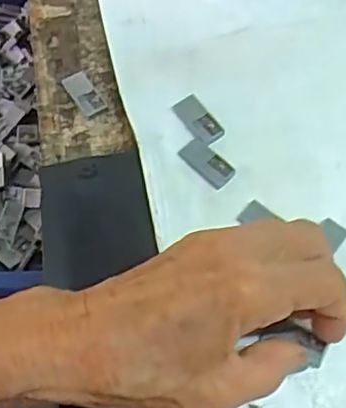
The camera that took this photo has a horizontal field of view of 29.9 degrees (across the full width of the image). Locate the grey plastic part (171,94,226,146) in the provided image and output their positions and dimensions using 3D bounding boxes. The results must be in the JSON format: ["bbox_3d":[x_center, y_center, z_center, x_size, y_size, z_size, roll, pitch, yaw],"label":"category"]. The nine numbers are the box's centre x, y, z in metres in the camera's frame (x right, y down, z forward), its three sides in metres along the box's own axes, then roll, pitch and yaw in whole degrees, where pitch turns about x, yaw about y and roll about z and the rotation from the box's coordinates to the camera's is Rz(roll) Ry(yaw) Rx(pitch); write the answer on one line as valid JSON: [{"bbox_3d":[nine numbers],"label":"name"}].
[{"bbox_3d":[0.013,-0.043,0.330,0.014,0.004,0.028,-35,70,-18],"label":"grey plastic part"}]

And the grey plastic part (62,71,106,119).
[{"bbox_3d":[-0.047,-0.058,0.341,0.013,0.005,0.028,-27,67,-15],"label":"grey plastic part"}]

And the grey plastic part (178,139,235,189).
[{"bbox_3d":[0.017,-0.020,0.322,0.014,0.004,0.028,-41,71,-20],"label":"grey plastic part"}]

